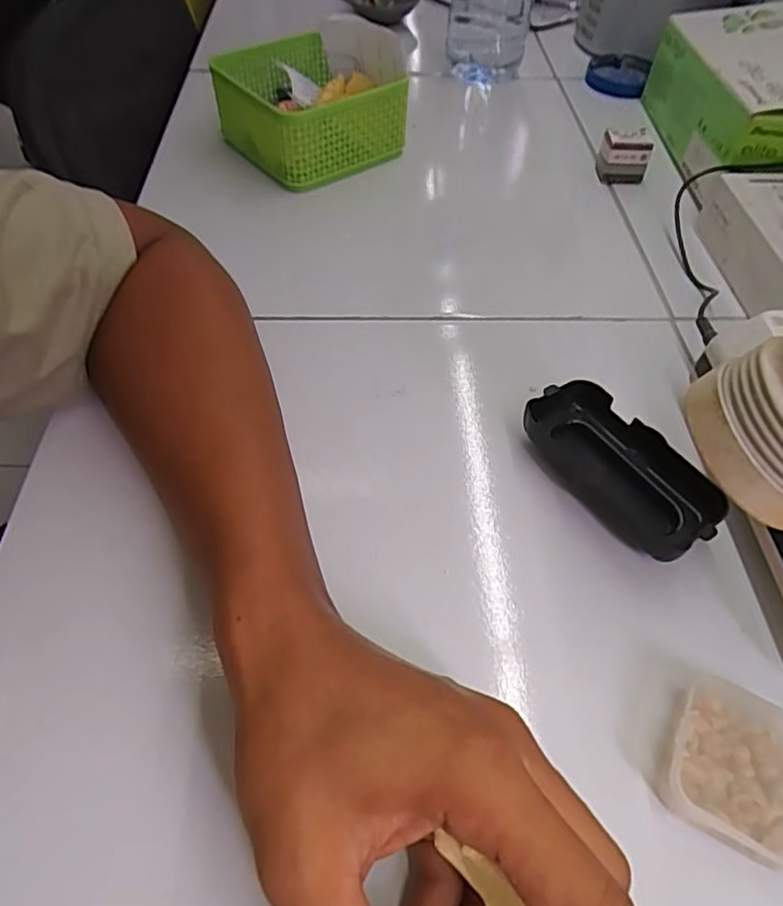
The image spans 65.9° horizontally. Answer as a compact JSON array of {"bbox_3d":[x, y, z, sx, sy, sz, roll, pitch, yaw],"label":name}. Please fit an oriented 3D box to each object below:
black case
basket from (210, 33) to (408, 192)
[{"bbox_3d":[0.124,0.007,0.328,0.052,0.024,0.108,-30,61,-22],"label":"black case"},{"bbox_3d":[-0.078,-0.300,0.528,0.126,0.065,0.159,-32,60,-24],"label":"basket"}]

